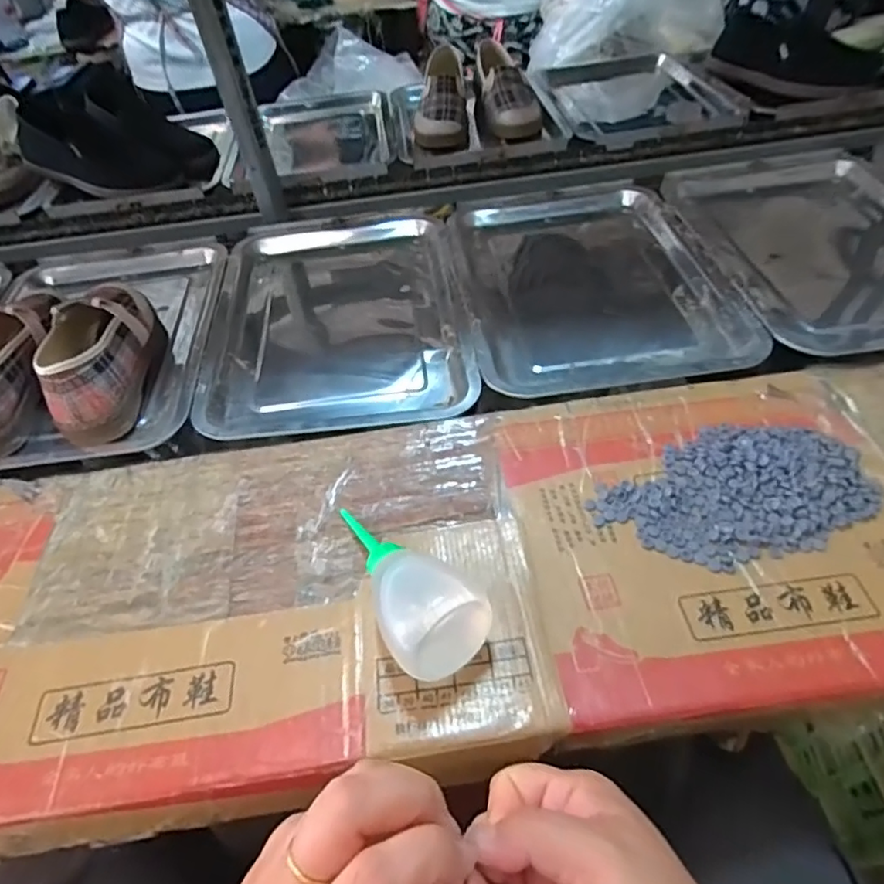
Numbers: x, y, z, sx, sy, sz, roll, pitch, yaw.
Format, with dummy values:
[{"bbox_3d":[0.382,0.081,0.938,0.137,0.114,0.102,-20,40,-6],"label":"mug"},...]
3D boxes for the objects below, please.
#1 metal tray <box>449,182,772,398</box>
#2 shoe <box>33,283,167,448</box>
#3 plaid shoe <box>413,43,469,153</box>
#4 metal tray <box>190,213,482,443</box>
[{"bbox_3d":[0.152,-0.179,0.629,0.260,0.026,0.359,-7,48,-1],"label":"metal tray"},{"bbox_3d":[-0.331,-0.093,0.564,0.088,0.069,0.200,-18,49,-11],"label":"shoe"},{"bbox_3d":[0.006,-0.575,0.958,0.081,0.062,0.225,2,63,7],"label":"plaid shoe"},{"bbox_3d":[-0.114,-0.148,0.622,0.258,0.028,0.364,-8,48,-2],"label":"metal tray"}]

